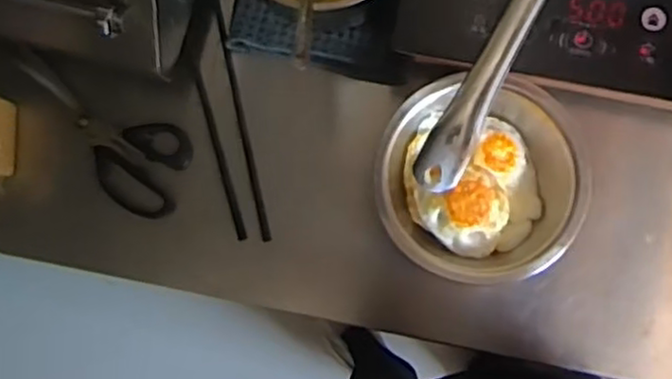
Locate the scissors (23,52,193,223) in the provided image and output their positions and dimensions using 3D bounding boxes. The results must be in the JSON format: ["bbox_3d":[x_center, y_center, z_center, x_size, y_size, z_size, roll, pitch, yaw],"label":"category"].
[{"bbox_3d":[-0.252,-0.053,0.732,0.211,0.006,0.097,28,83,-6],"label":"scissors"}]

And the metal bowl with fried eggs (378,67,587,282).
[{"bbox_3d":[0.141,-0.009,0.681,0.195,0.056,0.189,0,86,4],"label":"metal bowl with fried eggs"}]

